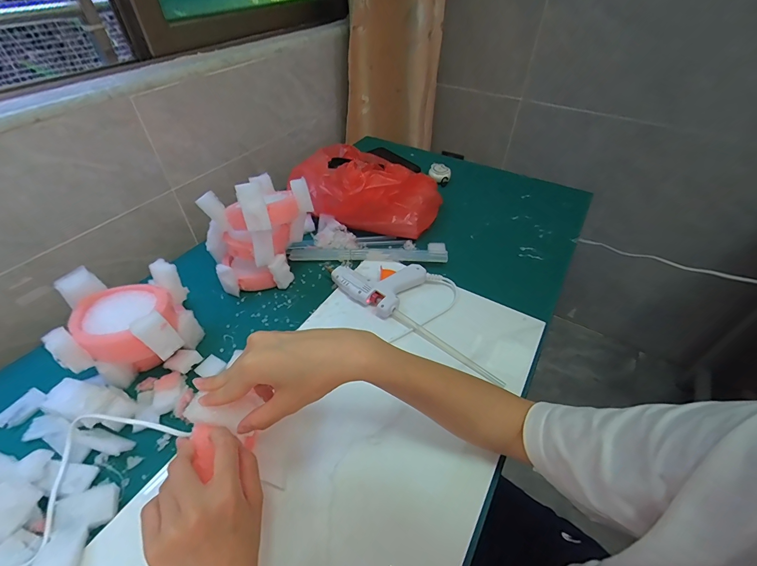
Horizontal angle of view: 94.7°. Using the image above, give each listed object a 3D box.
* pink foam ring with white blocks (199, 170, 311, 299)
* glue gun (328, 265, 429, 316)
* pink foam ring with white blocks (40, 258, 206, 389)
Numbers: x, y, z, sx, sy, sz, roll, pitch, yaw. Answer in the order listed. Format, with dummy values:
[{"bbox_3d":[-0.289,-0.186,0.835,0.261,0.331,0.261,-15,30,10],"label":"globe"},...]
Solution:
[{"bbox_3d":[-0.186,-0.080,0.526,0.119,0.162,0.141,25,50,23],"label":"pink foam ring with white blocks"},{"bbox_3d":[-0.003,-0.009,0.551,0.123,0.028,0.102,28,51,25],"label":"glue gun"},{"bbox_3d":[-0.304,0.054,0.432,0.125,0.103,0.110,-8,46,-8],"label":"pink foam ring with white blocks"}]

